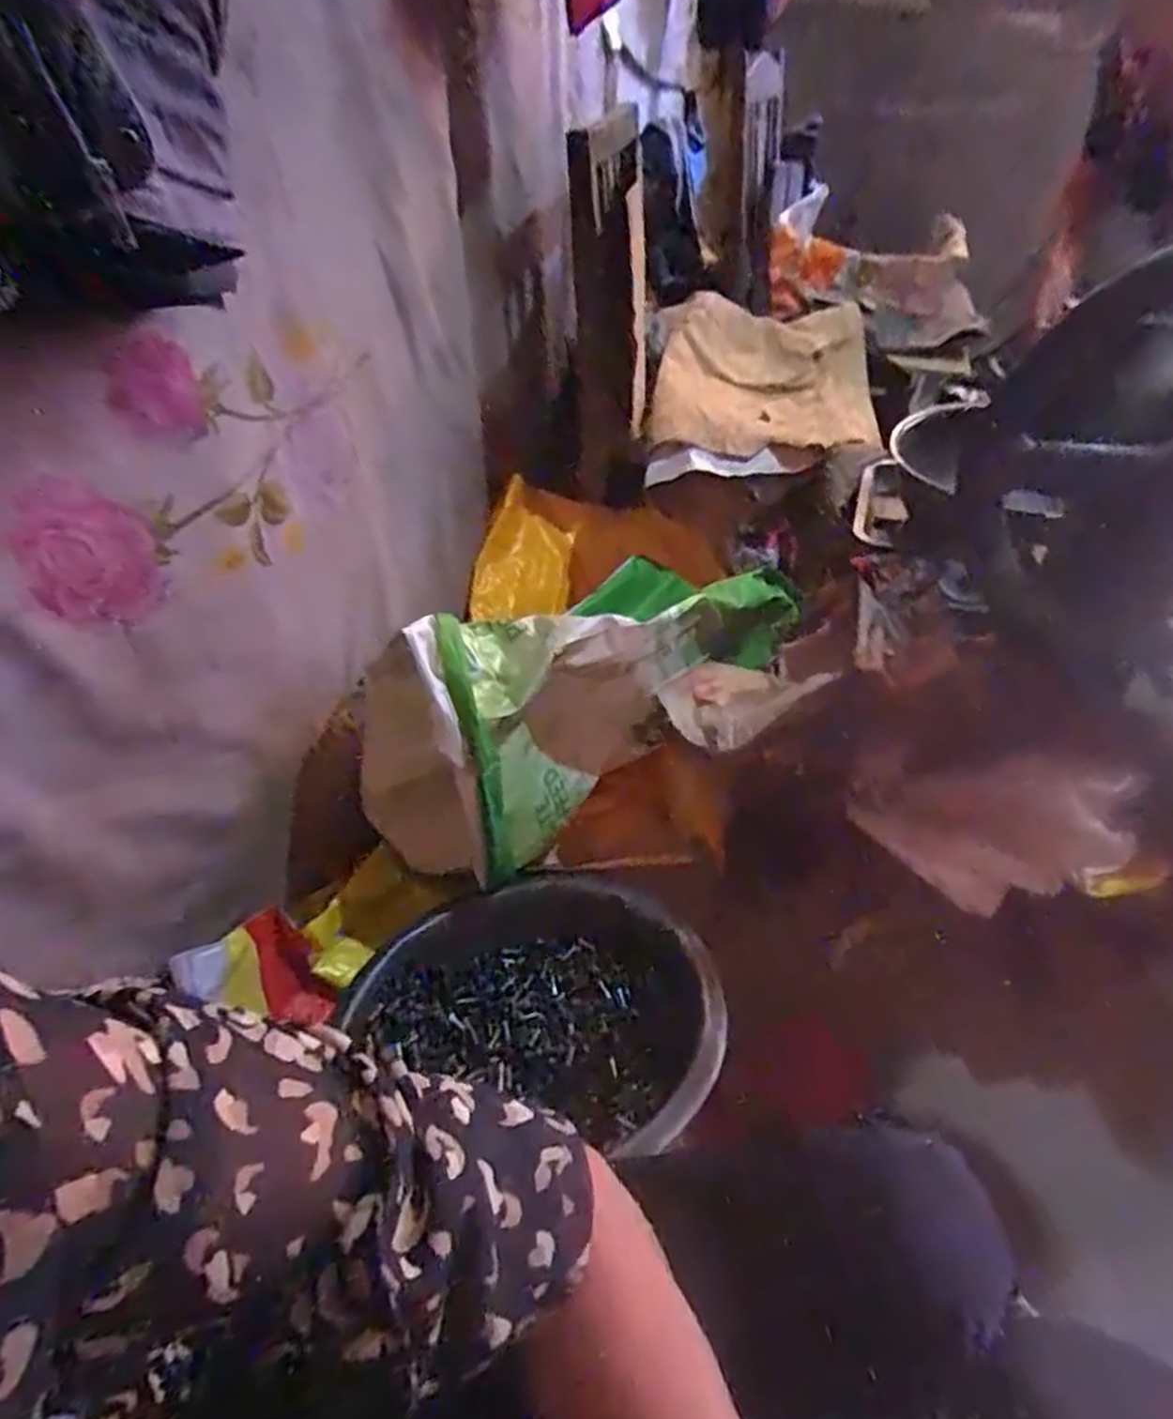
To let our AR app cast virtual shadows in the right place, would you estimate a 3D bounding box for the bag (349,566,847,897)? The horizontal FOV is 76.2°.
[{"bbox_3d":[0.032,0.009,0.968,0.558,0.296,0.217,-12,43,-13],"label":"bag"}]

